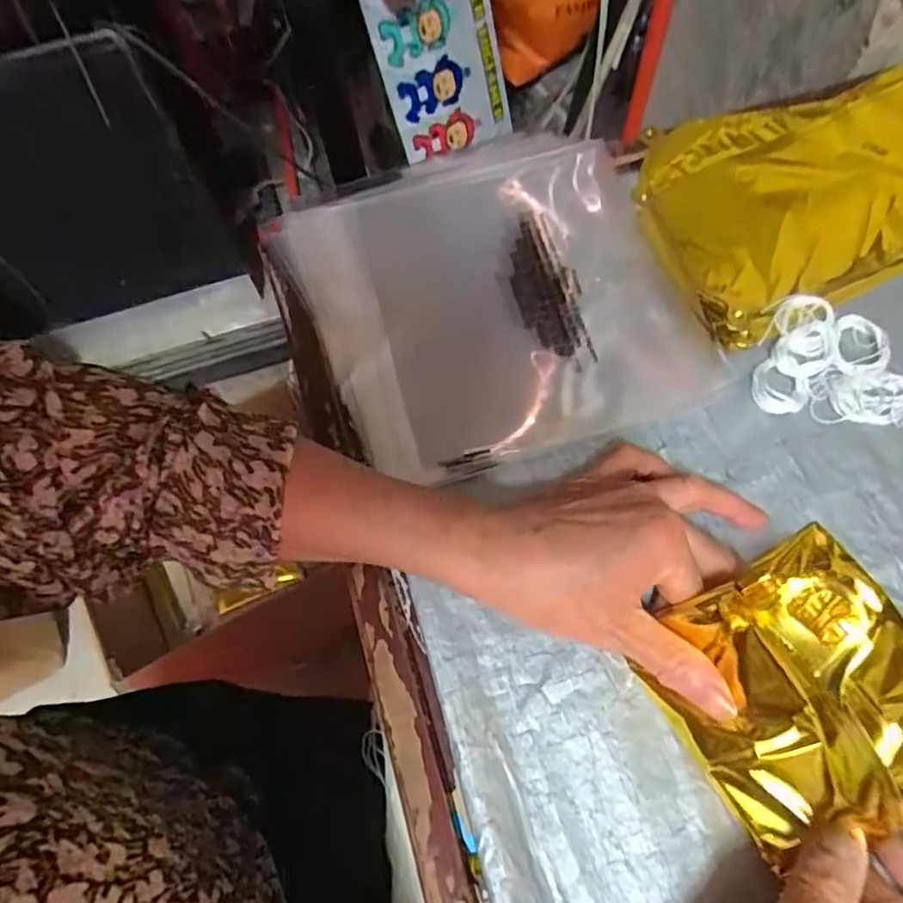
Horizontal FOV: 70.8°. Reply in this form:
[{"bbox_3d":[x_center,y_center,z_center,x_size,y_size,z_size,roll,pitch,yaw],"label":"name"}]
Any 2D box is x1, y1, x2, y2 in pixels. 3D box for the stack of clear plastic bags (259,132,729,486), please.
[{"bbox_3d":[0.023,-0.106,0.405,0.234,0.020,0.229,-17,66,-4],"label":"stack of clear plastic bags"}]

